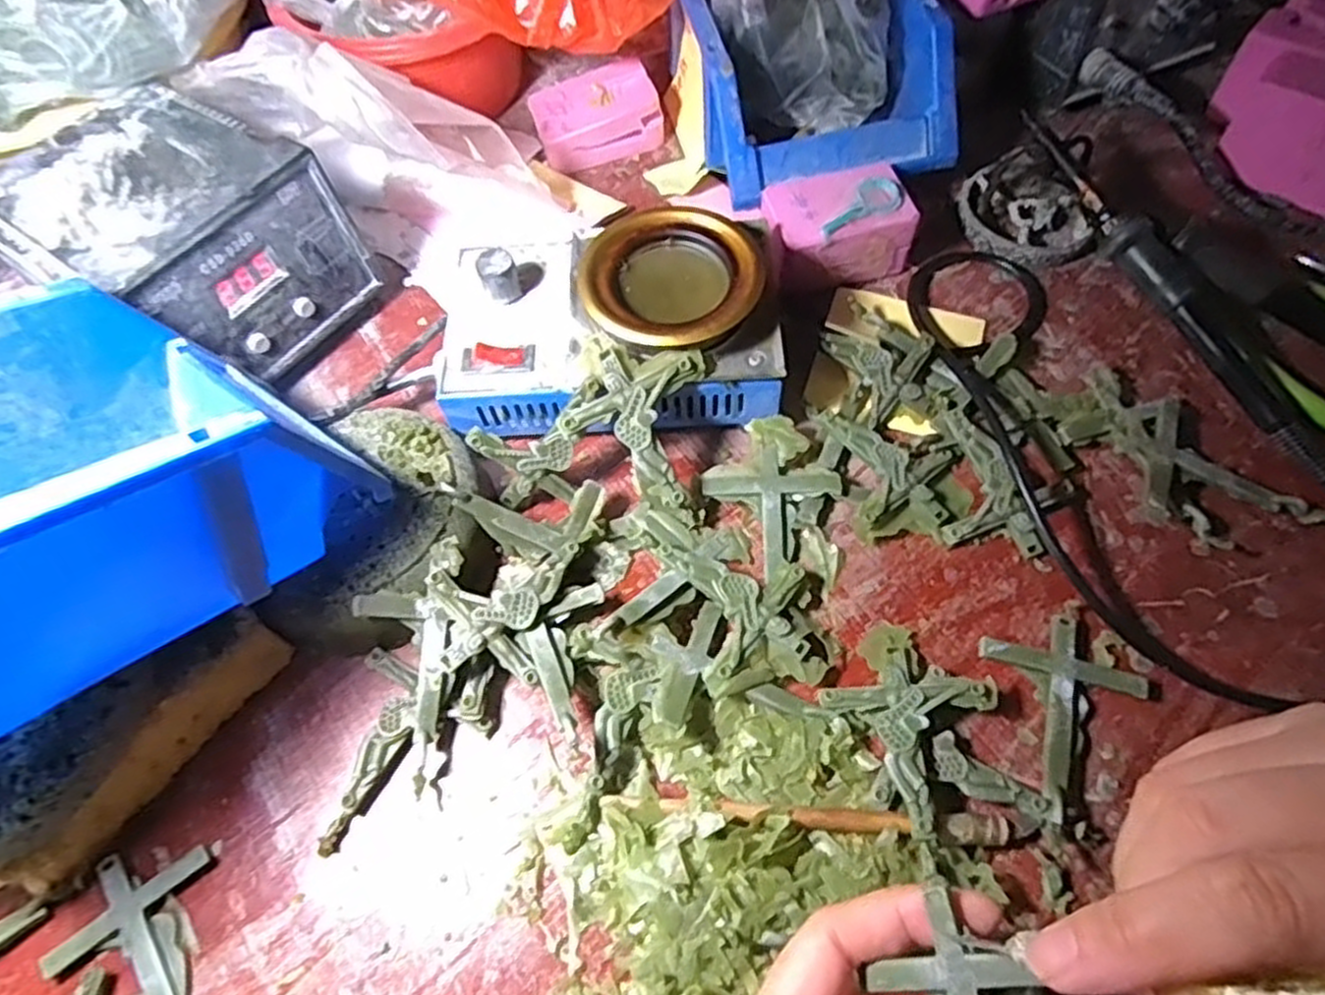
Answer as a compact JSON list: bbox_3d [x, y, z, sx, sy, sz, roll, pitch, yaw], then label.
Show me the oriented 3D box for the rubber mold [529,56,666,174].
[{"bbox_3d":[-0.039,-0.226,0.455,0.070,0.024,0.048,-19,62,-7],"label":"rubber mold"}]

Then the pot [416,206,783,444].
[{"bbox_3d":[-0.025,-0.081,0.354,0.153,0.053,0.092,-2,61,3],"label":"pot"}]

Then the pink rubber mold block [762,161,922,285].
[{"bbox_3d":[0.088,-0.138,0.393,0.068,0.035,0.045,-12,61,-3],"label":"pink rubber mold block"}]

